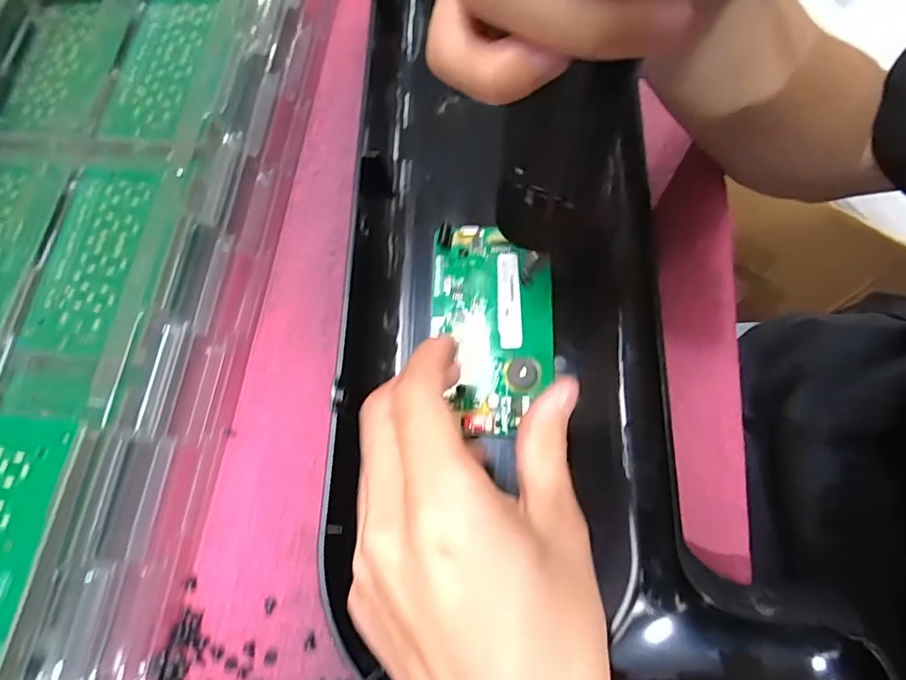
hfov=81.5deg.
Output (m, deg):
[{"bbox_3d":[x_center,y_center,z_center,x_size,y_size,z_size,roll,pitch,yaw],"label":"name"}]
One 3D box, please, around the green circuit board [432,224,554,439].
[{"bbox_3d":[0.019,-0.008,0.259,0.058,0.010,0.105,1,75,1],"label":"green circuit board"}]

